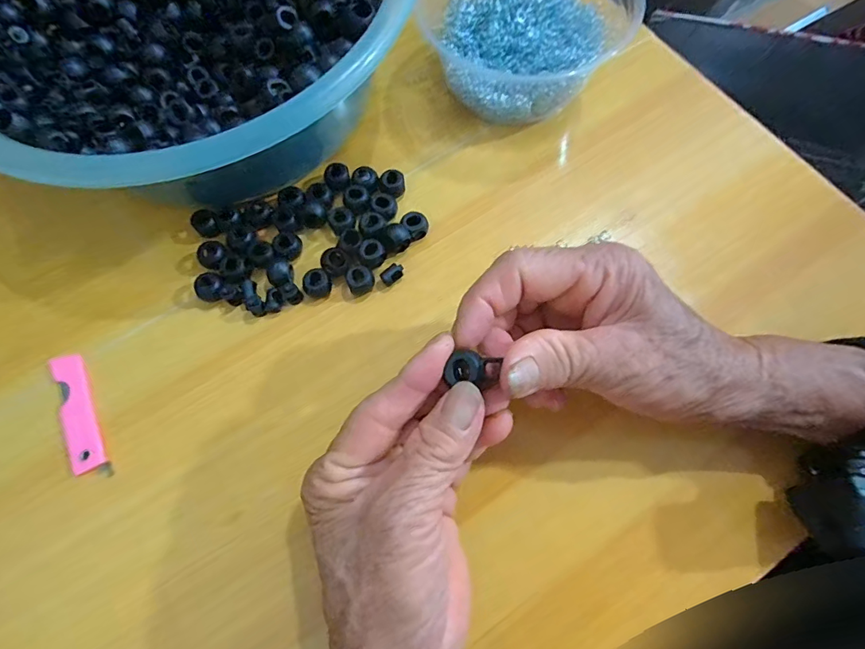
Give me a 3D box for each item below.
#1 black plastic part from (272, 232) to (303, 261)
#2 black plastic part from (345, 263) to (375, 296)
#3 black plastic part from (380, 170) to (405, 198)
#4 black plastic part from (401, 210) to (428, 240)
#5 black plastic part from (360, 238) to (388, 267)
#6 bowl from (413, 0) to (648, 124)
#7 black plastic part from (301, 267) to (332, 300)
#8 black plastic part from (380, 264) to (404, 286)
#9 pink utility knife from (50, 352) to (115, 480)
[{"bbox_3d":[-0.091,-0.050,0.272,0.016,0.010,0.017,0,72,1],"label":"black plastic part"},{"bbox_3d":[-0.043,-0.026,0.263,0.016,0.014,0.015,0,72,1],"label":"black plastic part"},{"bbox_3d":[-0.025,-0.091,0.284,0.015,0.010,0.017,-7,72,-1],"label":"black plastic part"},{"bbox_3d":[-0.010,-0.063,0.273,0.015,0.010,0.015,0,72,1],"label":"black plastic part"},{"bbox_3d":[-0.036,-0.044,0.268,0.014,0.011,0.015,0,72,1],"label":"black plastic part"},{"bbox_3d":[0.062,-0.203,0.297,0.130,0.055,0.138,-20,73,-5],"label":"bowl"},{"bbox_3d":[-0.070,-0.025,0.264,0.016,0.013,0.014,-36,75,-10],"label":"black plastic part"},{"bbox_3d":[-0.024,-0.031,0.265,0.015,0.007,0.008,-28,74,-7],"label":"black plastic part"},{"bbox_3d":[-0.199,0.050,0.244,0.018,0.005,0.075,-27,74,-7],"label":"pink utility knife"}]

